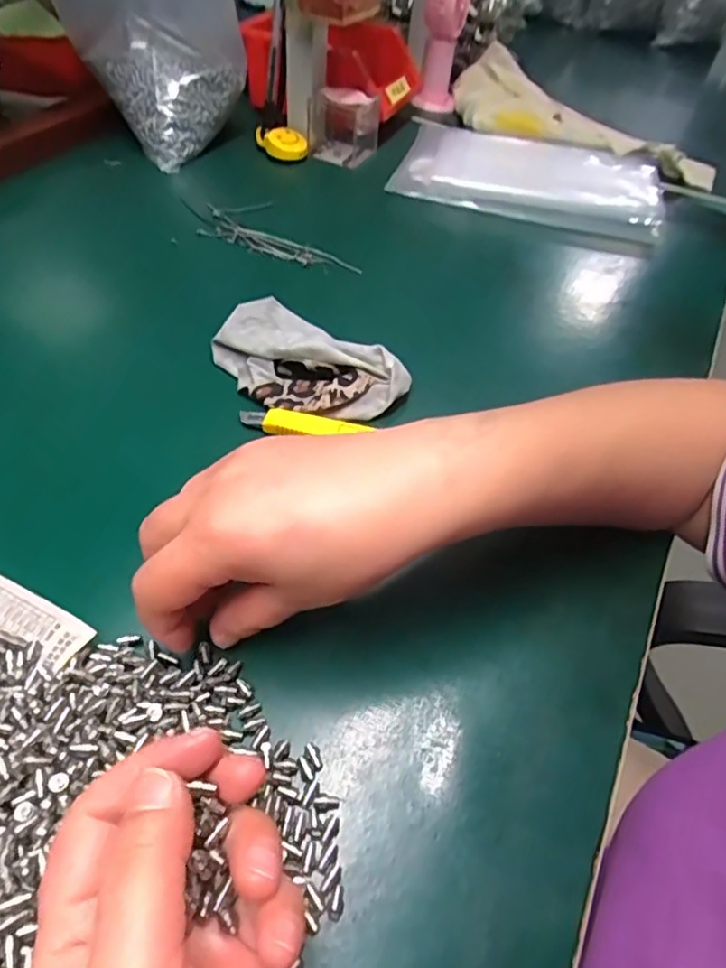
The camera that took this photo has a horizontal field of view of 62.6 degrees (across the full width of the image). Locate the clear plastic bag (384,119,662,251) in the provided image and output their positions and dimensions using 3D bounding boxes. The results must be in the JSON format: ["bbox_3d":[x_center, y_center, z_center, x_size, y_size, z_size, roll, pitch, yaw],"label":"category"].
[{"bbox_3d":[0.169,-0.322,0.616,0.264,0.031,0.189,18,50,9],"label":"clear plastic bag"}]

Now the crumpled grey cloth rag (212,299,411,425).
[{"bbox_3d":[-0.037,-0.080,0.387,0.120,0.023,0.077,36,55,22],"label":"crumpled grey cloth rag"}]

